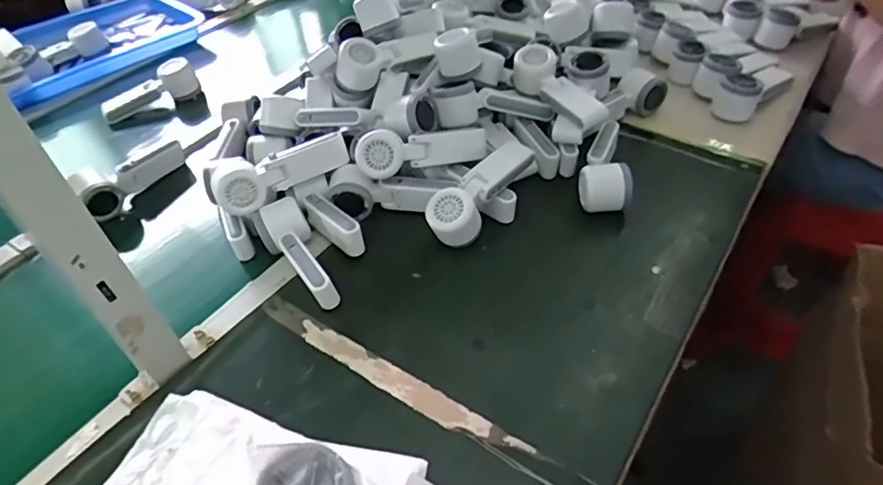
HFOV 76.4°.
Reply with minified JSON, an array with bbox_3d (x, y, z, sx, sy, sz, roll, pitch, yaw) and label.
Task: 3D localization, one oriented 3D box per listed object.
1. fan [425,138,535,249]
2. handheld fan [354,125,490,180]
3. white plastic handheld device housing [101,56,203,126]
[{"bbox_3d":[0.049,-0.064,0.687,0.059,0.052,0.162,28,54,28],"label":"fan"},{"bbox_3d":[-0.025,-0.117,0.711,0.166,0.054,0.042,-8,24,-21],"label":"handheld fan"},{"bbox_3d":[-0.511,-0.263,0.983,0.169,0.062,0.050,-29,55,-8],"label":"white plastic handheld device housing"}]

